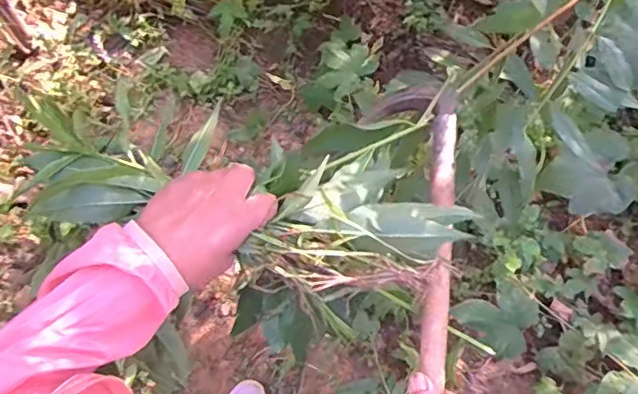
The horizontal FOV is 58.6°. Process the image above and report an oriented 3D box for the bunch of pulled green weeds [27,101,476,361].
[{"bbox_3d":[-0.073,0.015,0.534,0.383,0.110,0.212,14,74,-1],"label":"bunch of pulled green weeds"}]

